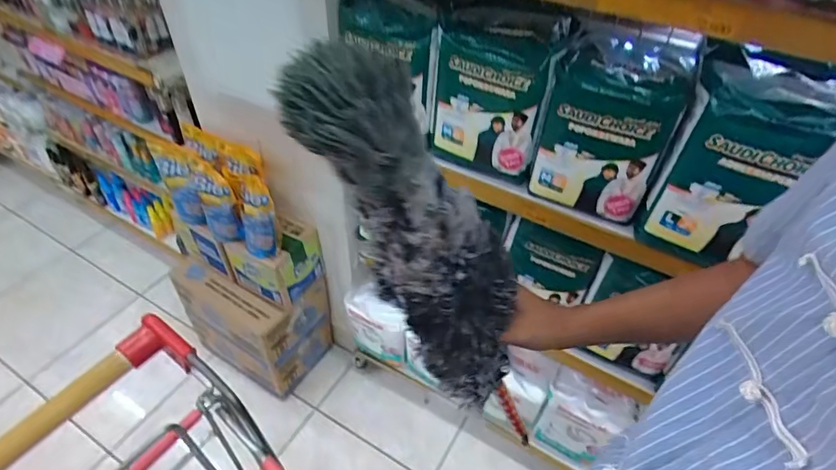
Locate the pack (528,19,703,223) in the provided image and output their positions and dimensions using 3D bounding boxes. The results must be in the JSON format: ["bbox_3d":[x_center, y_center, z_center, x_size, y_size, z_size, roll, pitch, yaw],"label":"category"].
[{"bbox_3d":[0.297,-0.173,0.785,0.180,0.212,0.164,17,47,13],"label":"pack"}]

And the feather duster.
[{"bbox_3d":[0.017,0.034,0.438,0.105,0.429,0.090,-8,41,23],"label":"feather duster"}]

